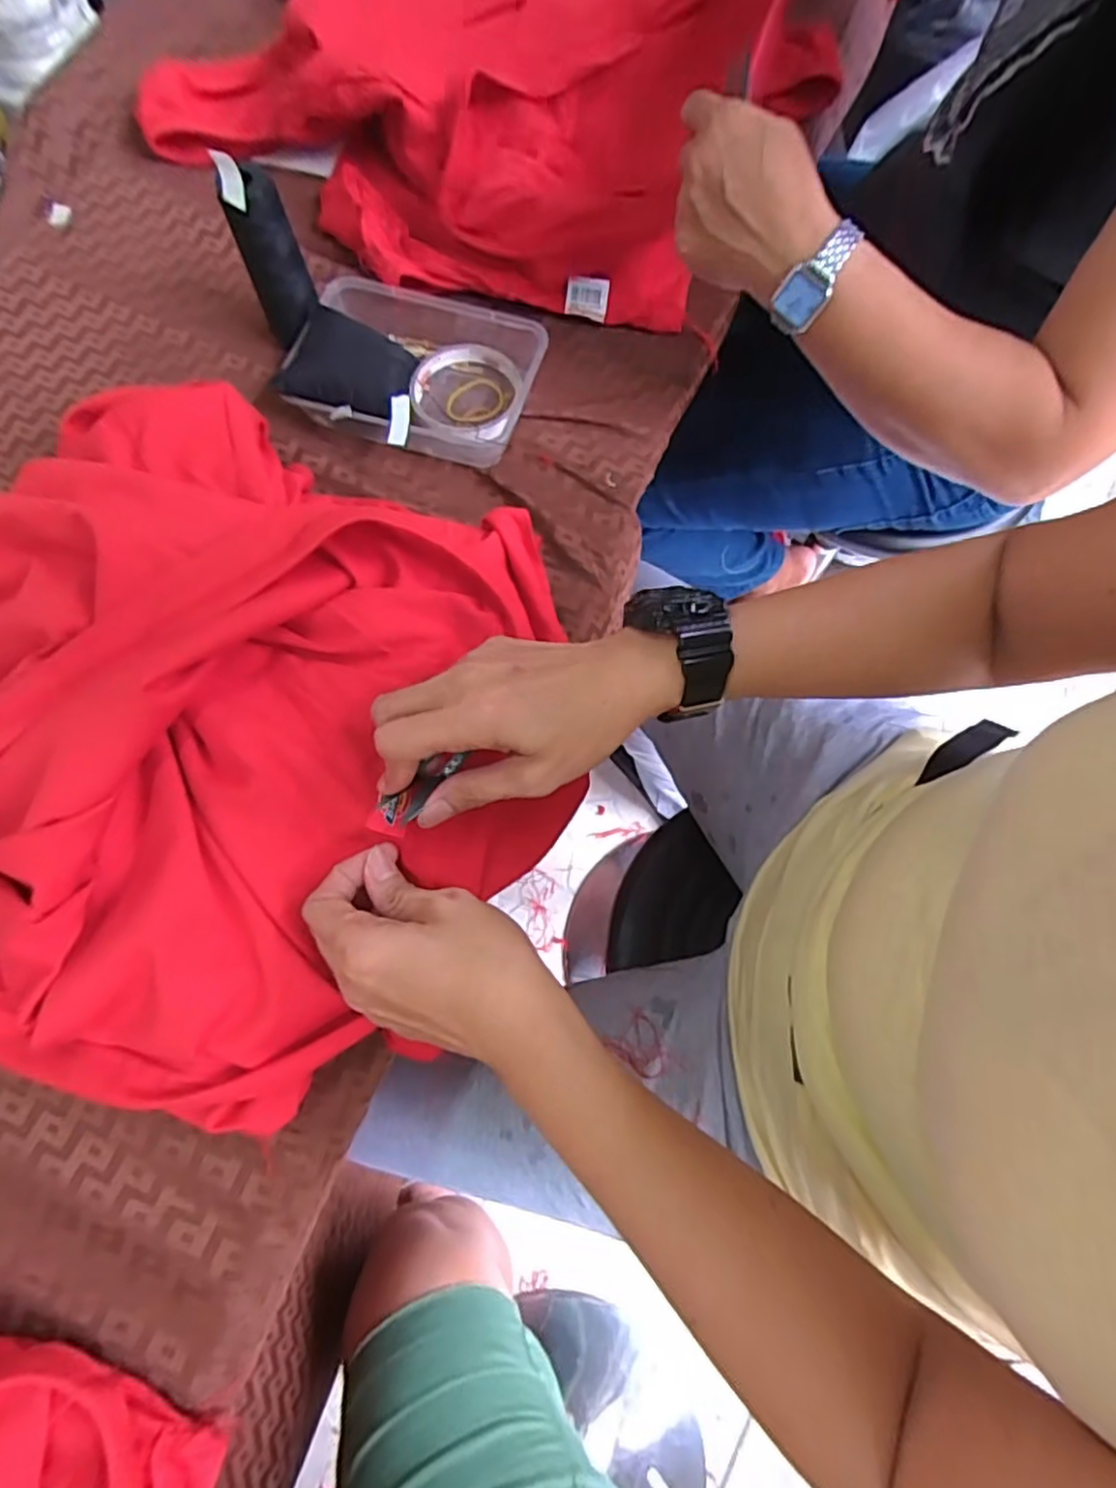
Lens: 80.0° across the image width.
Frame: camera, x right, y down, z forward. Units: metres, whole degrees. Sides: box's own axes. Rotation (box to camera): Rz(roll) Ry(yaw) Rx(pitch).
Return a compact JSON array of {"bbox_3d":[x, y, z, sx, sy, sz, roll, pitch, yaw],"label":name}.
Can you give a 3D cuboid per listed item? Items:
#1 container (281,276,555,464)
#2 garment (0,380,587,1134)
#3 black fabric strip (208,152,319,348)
[{"bbox_3d":[-0.099,-0.275,0.494,0.166,0.034,0.126,10,75,3],"label":"container"},{"bbox_3d":[-0.193,-0.015,0.371,0.371,0.086,0.387,0,73,0],"label":"garment"},{"bbox_3d":[-0.198,-0.336,0.465,0.038,0.118,0.030,-25,75,-8],"label":"black fabric strip"}]

